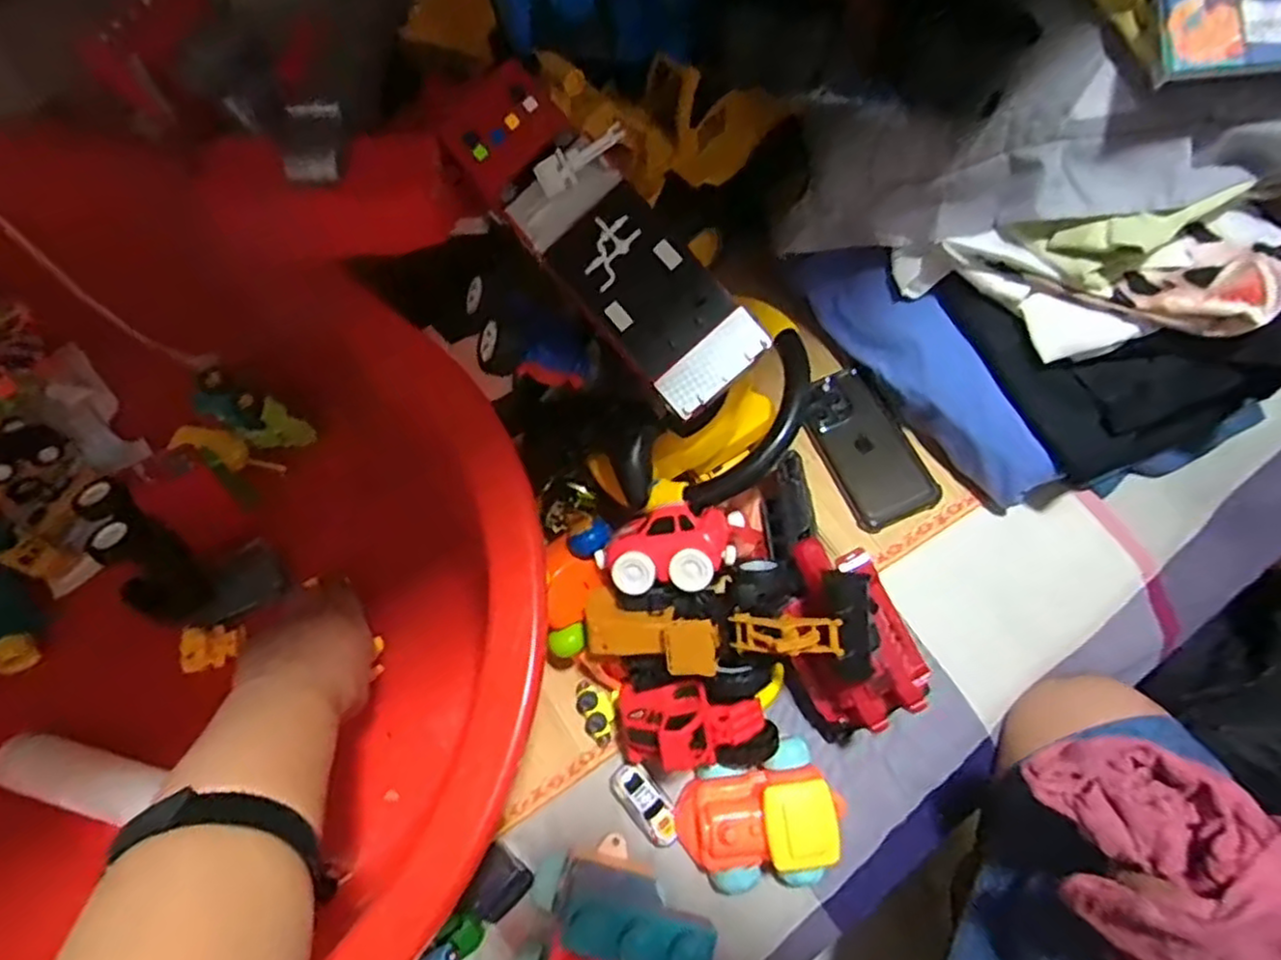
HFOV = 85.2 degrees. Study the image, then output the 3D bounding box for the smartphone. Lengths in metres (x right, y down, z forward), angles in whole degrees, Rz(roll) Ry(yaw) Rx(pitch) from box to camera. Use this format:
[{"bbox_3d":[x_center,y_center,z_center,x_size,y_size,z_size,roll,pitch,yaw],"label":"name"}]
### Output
[{"bbox_3d":[0.196,-0.029,0.610,0.071,0.015,0.138,-23,69,-6],"label":"smartphone"}]

